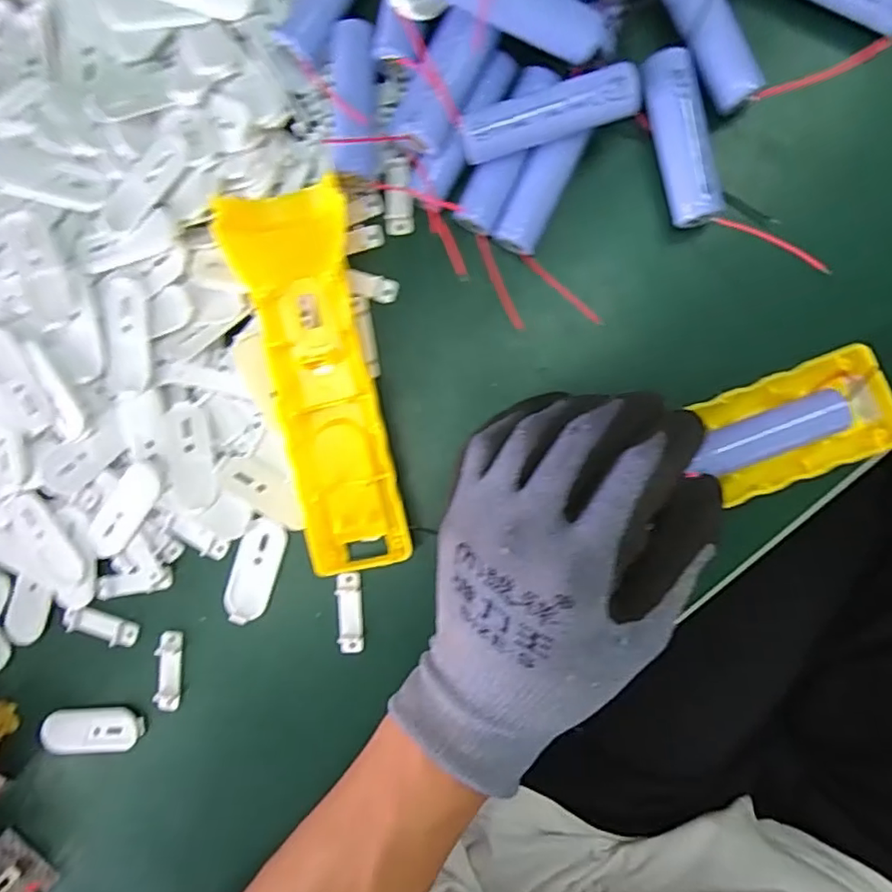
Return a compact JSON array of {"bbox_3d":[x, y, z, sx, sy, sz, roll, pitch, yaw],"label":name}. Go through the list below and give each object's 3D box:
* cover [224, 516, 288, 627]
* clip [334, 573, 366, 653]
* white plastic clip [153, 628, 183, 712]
[{"bbox_3d":[-0.089,0.057,0.278,0.021,0.009,0.049,18,94,5],"label":"cover"},{"bbox_3d":[-0.044,0.077,0.275,0.011,0.004,0.037,-6,92,7],"label":"clip"},{"bbox_3d":[-0.132,0.107,0.285,0.010,0.008,0.037,4,93,6],"label":"white plastic clip"}]

